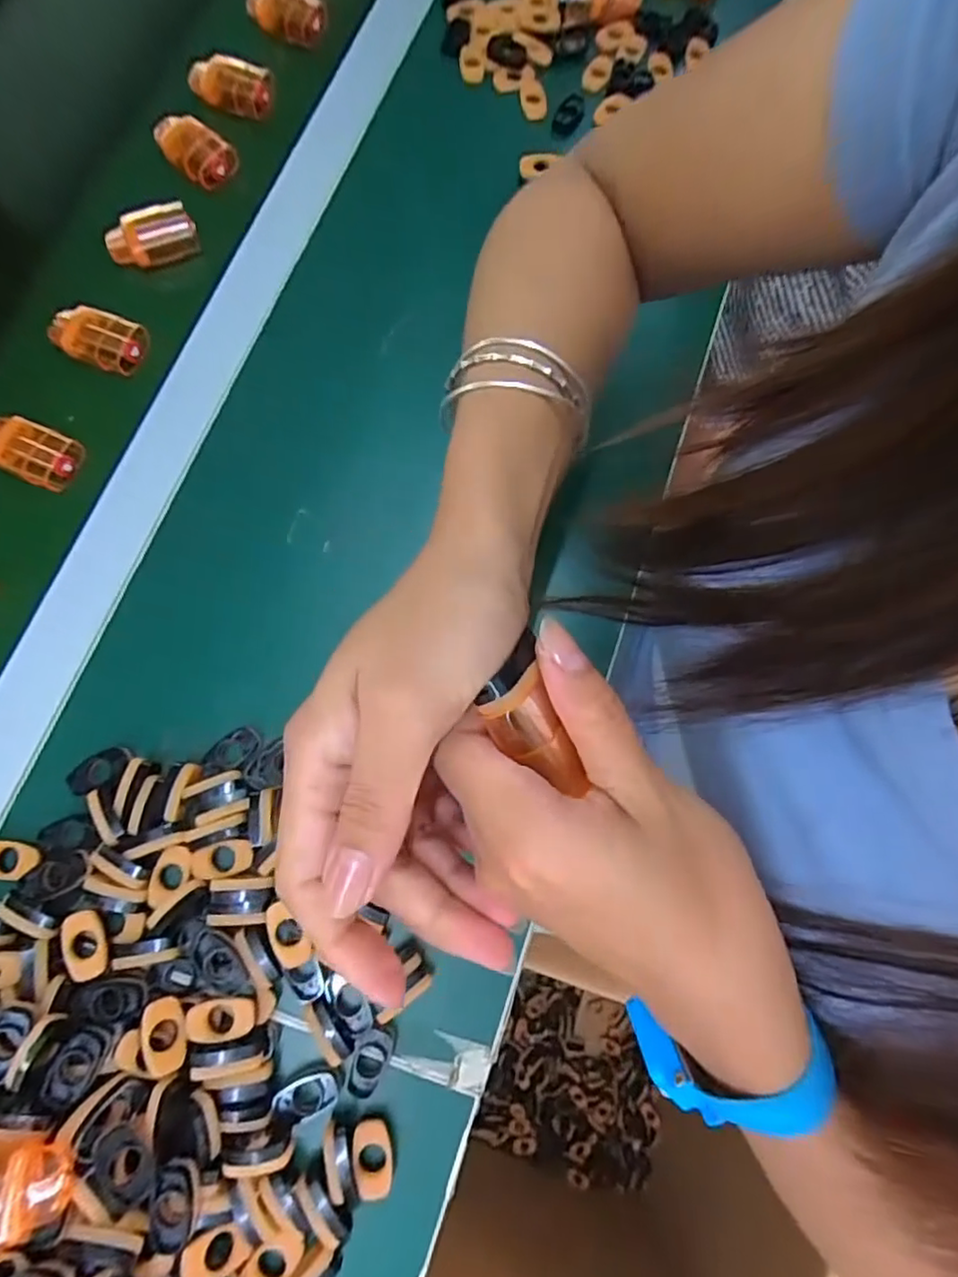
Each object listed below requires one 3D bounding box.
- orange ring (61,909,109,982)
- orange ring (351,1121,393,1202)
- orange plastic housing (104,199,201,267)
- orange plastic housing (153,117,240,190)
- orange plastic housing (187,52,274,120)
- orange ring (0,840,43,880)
[{"bbox_3d":[-0.202,0.156,0.308,0.020,0.006,0.033,-16,76,-6],"label":"orange ring"},{"bbox_3d":[-0.053,0.258,0.300,0.018,0.008,0.032,-10,75,-4],"label":"orange ring"},{"bbox_3d":[-0.229,-0.281,0.420,0.060,0.024,0.030,-22,76,-7],"label":"orange plastic housing"},{"bbox_3d":[-0.208,-0.355,0.438,0.062,0.022,0.029,32,76,7],"label":"orange plastic housing"},{"bbox_3d":[-0.185,-0.414,0.452,0.059,0.024,0.025,8,75,1],"label":"orange plastic housing"},{"bbox_3d":[-0.253,0.119,0.323,0.039,0.010,0.019,6,75,0],"label":"orange ring"}]

